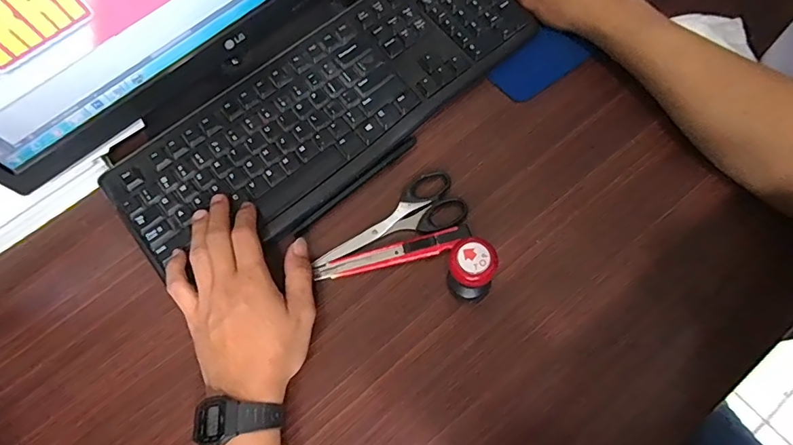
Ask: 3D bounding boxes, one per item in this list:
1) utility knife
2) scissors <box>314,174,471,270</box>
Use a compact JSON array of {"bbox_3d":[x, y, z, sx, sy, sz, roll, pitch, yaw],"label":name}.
[{"bbox_3d":[-0.002,0.028,0.403,0.136,0.012,0.018,-14,74,-4],"label":"utility knife"},{"bbox_3d":[-0.006,0.003,0.415,0.140,0.006,0.054,-28,75,-7],"label":"scissors"}]

